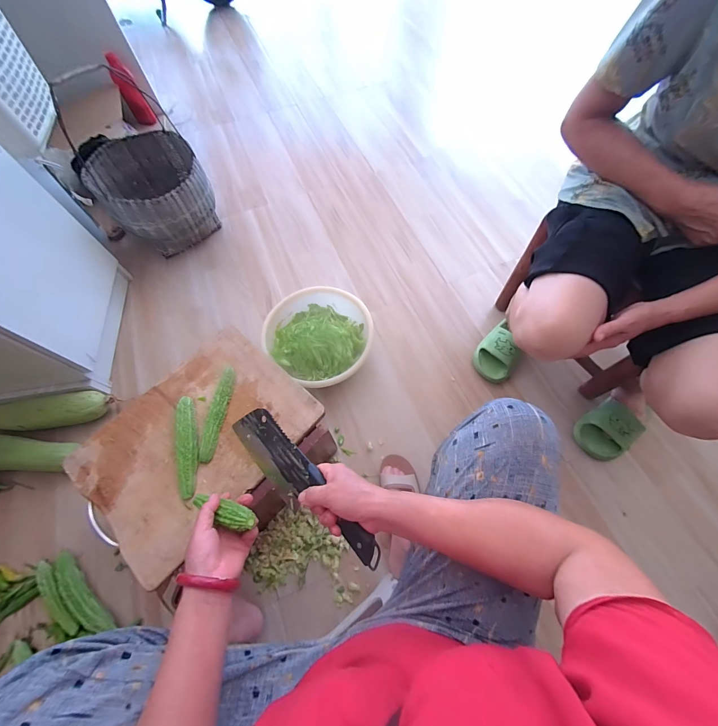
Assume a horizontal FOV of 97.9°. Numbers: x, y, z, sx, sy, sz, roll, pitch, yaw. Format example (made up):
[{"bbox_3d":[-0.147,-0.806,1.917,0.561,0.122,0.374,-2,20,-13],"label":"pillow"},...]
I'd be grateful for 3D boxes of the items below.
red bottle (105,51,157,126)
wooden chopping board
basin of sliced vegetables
[{"bbox_3d":[-0.927,-1.097,1.285,0.076,0.228,0.081,-28,68,-10],"label":"red bottle"},{"bbox_3d":[-0.305,0.138,0.592,0.289,0.020,0.386,39,73,17],"label":"wooden chopping board"},{"bbox_3d":[-0.108,-0.075,0.873,0.281,0.119,0.254,16,68,8],"label":"basin of sliced vegetables"}]

